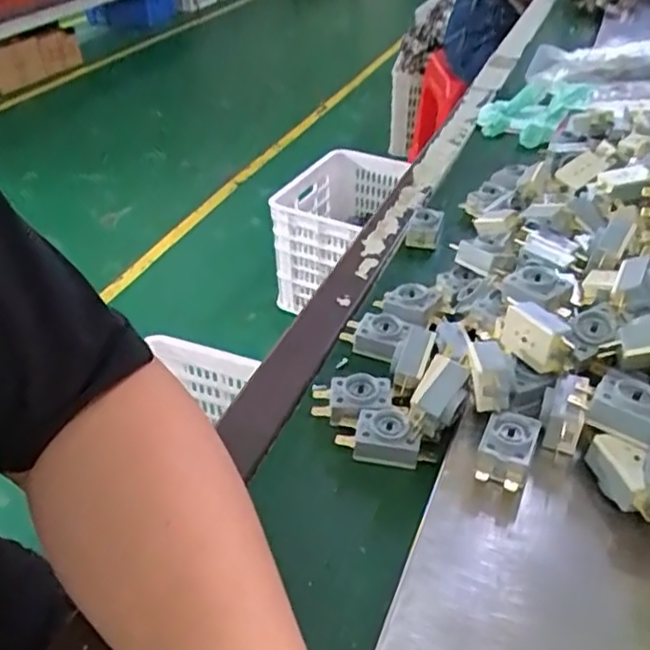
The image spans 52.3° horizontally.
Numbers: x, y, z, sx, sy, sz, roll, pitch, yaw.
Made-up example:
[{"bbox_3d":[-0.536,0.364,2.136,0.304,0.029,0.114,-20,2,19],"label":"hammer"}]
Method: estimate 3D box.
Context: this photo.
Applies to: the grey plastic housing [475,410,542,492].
[{"bbox_3d":[0.093,0.065,0.341,0.025,0.023,0.038,14,41,20],"label":"grey plastic housing"}]

